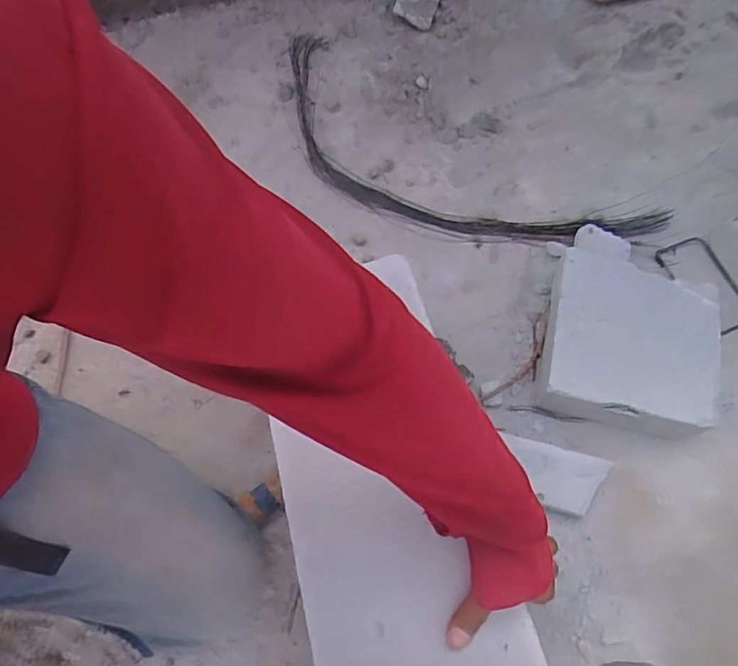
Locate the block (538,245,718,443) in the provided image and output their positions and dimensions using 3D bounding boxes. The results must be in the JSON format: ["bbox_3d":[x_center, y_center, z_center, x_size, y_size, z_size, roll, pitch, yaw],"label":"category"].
[{"bbox_3d":[0.343,0.010,0.710,0.199,0.067,0.216,14,65,9],"label":"block"}]

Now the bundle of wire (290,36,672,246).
[{"bbox_3d":[0.094,-0.296,0.902,0.762,0.034,0.272,33,69,17],"label":"bundle of wire"}]

